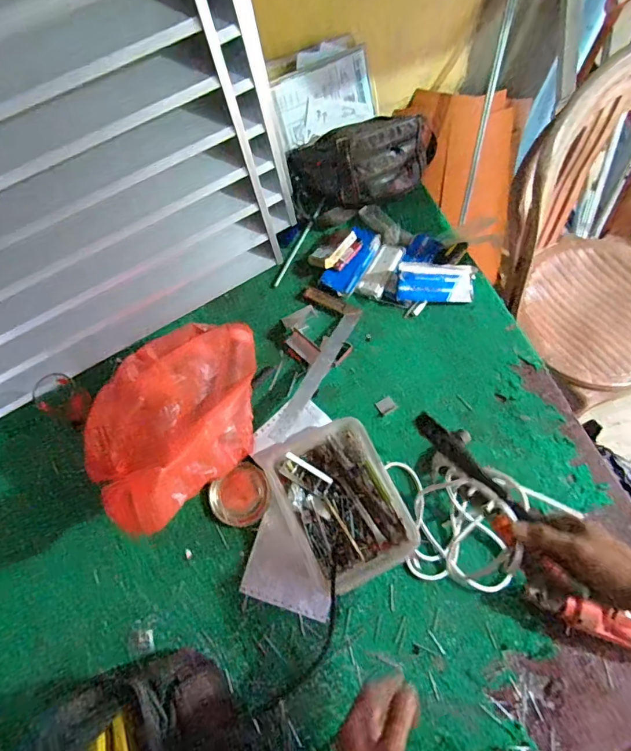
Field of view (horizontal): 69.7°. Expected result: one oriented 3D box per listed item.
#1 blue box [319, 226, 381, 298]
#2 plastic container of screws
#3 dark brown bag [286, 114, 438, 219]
[{"bbox_3d":[0.071,-0.219,0.860,0.063,0.016,0.145,28,75,10],"label":"blue box"},{"bbox_3d":[0.035,0.193,0.709,0.170,0.048,0.240,-26,73,-7],"label":"plastic container of screws"},{"bbox_3d":[0.091,-0.415,0.878,0.287,0.115,0.171,-36,75,-10],"label":"dark brown bag"}]

